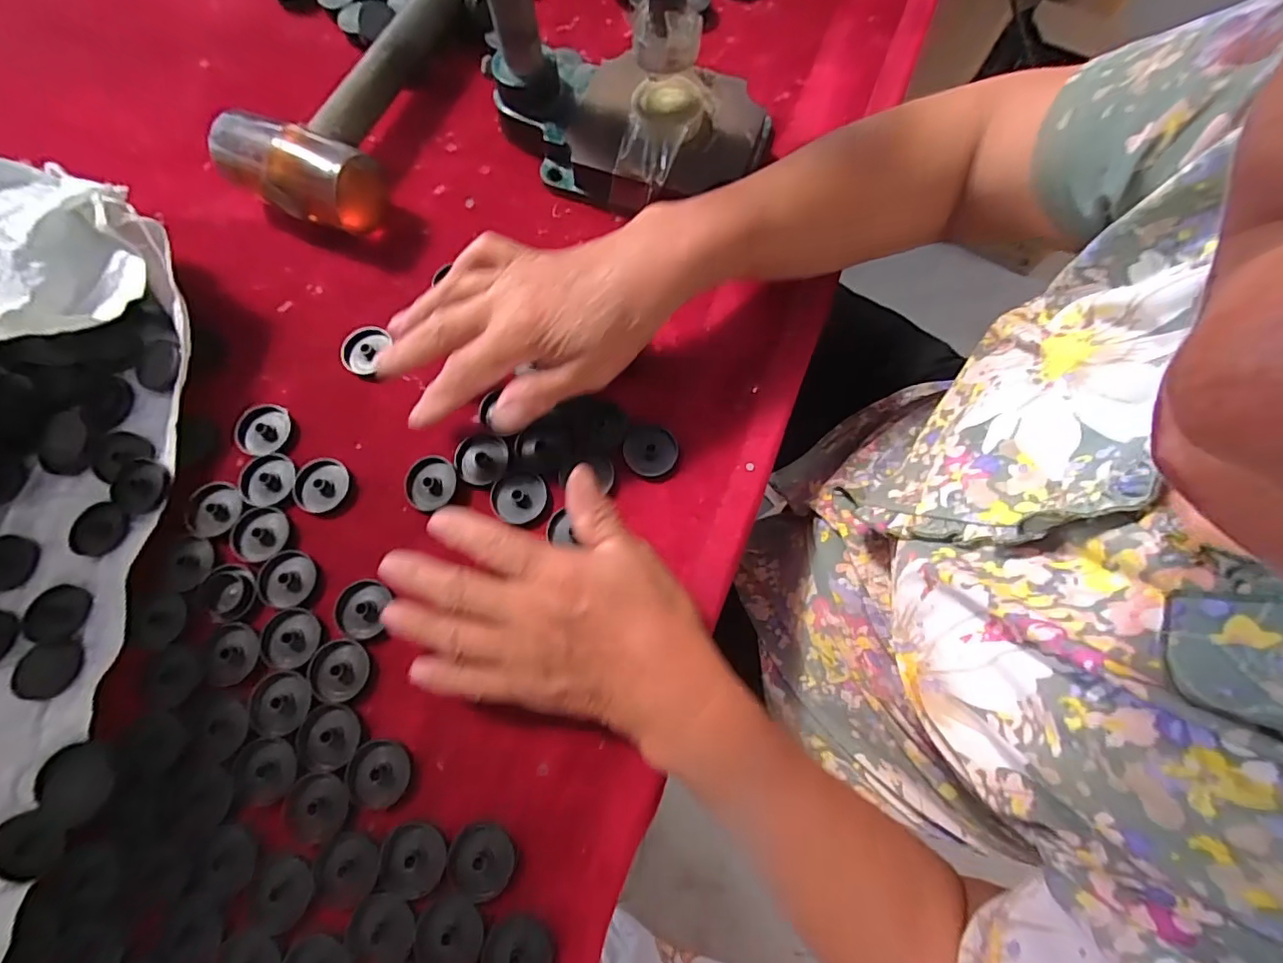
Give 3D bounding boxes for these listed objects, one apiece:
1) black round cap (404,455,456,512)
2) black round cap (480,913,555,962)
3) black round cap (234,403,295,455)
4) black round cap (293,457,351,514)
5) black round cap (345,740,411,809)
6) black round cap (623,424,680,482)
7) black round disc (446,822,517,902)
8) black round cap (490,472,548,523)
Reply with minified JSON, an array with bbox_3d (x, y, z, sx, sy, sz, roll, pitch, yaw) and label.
[{"bbox_3d":[-0.131,0.001,0.340,0.033,0.008,0.032,0,72,-1],"label":"black round cap"},{"bbox_3d":[-0.061,0.231,0.267,0.033,0.004,0.031,0,72,-1],"label":"black round cap"},{"bbox_3d":[-0.242,-0.034,0.353,0.032,0.005,0.034,0,72,-1],"label":"black round cap"},{"bbox_3d":[-0.198,0.002,0.341,0.030,0.006,0.034,-9,72,-4],"label":"black round cap"},{"bbox_3d":[-0.141,0.157,0.296,0.031,0.007,0.032,0,72,-1],"label":"black round cap"},{"bbox_3d":[0.006,-0.018,0.346,0.035,0.005,0.033,0,72,-1],"label":"black round cap"},{"bbox_3d":[-0.082,0.194,0.281,0.032,0.010,0.031,0,72,-1],"label":"black round disc"},{"bbox_3d":[-0.075,0.009,0.338,0.034,0.005,0.031,0,72,-1],"label":"black round cap"}]

